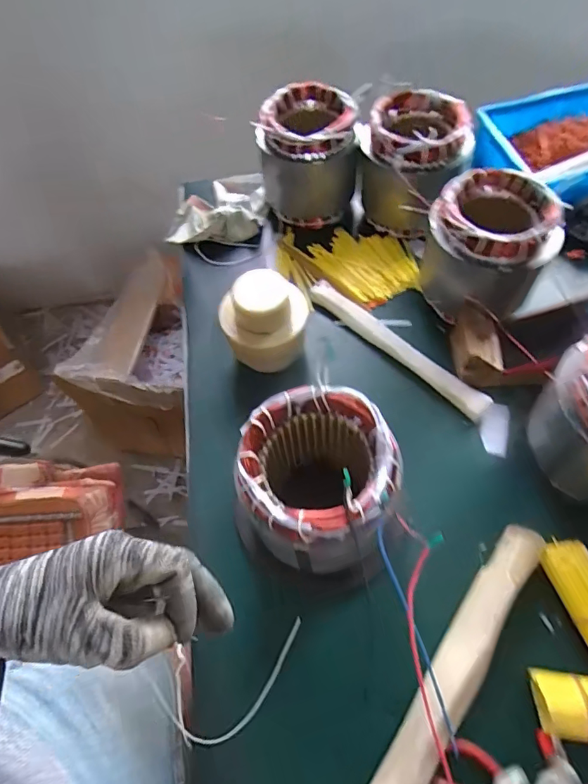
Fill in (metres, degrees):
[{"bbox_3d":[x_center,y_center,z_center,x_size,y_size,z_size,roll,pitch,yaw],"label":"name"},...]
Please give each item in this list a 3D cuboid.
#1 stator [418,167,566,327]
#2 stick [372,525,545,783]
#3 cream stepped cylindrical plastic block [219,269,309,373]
[{"bbox_3d":[0.256,-0.185,0.665,0.155,0.146,0.140,9,61,10],"label":"stator"},{"bbox_3d":[0.153,0.278,0.481,0.047,0.037,0.339,31,66,20],"label":"stick"},{"bbox_3d":[-0.039,-0.081,0.659,0.116,0.134,0.092,-13,59,-3],"label":"cream stepped cylindrical plastic block"}]

